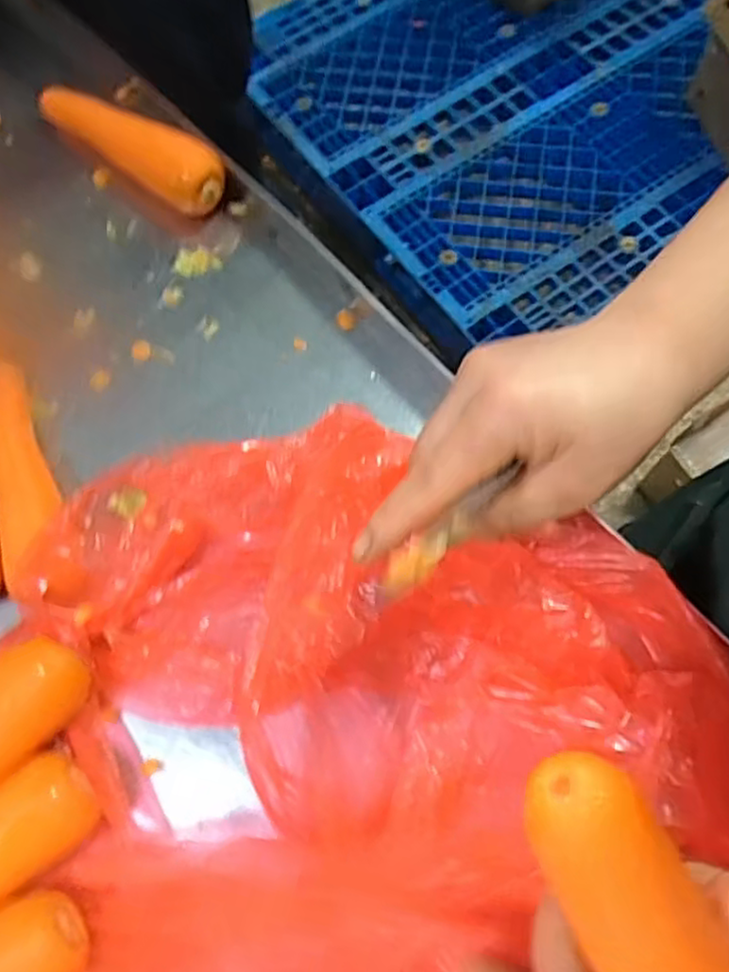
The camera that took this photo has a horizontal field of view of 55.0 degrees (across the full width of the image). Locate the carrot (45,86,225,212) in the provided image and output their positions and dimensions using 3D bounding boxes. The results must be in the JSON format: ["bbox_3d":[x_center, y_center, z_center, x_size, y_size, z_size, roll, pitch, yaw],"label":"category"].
[{"bbox_3d":[-0.175,-0.257,0.521,0.180,0.037,0.044,36,75,15],"label":"carrot"}]

